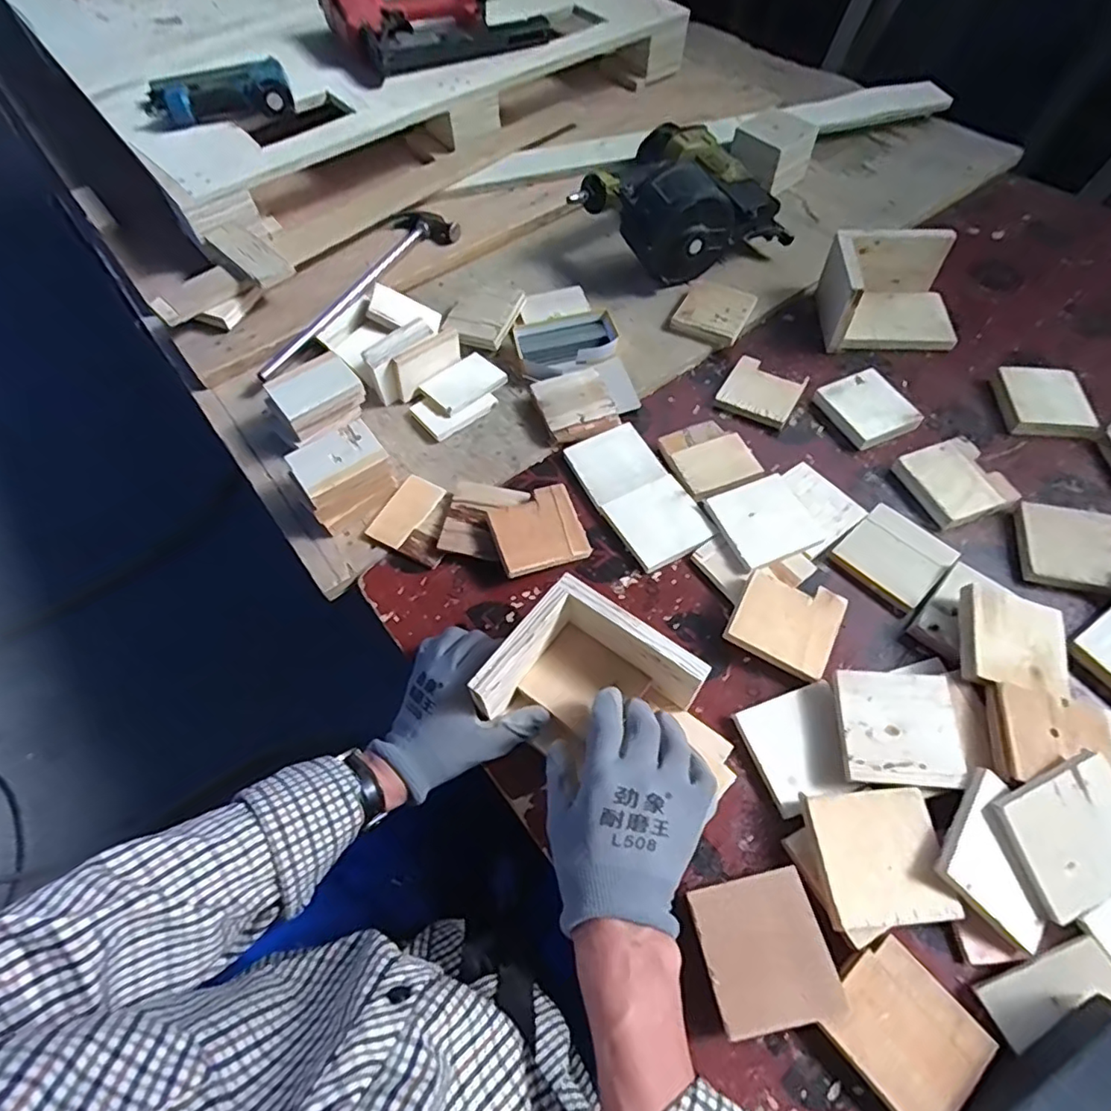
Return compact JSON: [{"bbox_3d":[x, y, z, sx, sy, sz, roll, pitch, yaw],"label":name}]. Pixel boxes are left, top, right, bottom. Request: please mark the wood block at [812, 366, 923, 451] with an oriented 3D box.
[{"bbox_3d":[0.365,-0.173,0.692,0.080,0.018,0.093,-24,62,-10],"label":"wood block"}]

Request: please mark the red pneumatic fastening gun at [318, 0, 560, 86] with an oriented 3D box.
[{"bbox_3d":[-0.184,-0.854,0.923,0.303,0.098,0.213,-29,65,-15],"label":"red pneumatic fastening gun"}]

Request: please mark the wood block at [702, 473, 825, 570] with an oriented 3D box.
[{"bbox_3d":[0.215,-0.036,0.610,0.091,0.013,0.091,-20,62,-8],"label":"wood block"}]

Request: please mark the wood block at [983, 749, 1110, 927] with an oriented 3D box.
[{"bbox_3d":[0.383,0.207,0.437,0.095,0.012,0.089,-25,82,-4],"label":"wood block"}]

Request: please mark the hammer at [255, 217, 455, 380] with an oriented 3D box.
[{"bbox_3d":[-0.272,-0.361,0.796,0.085,0.033,0.357,32,66,16],"label":"hammer"}]

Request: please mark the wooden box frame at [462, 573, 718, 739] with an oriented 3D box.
[{"bbox_3d":[0.029,0.107,0.486,0.140,0.065,0.124,33,67,19],"label":"wooden box frame"}]

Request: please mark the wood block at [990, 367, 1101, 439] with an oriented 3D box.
[{"bbox_3d":[0.560,-0.178,0.683,0.086,0.025,0.088,5,61,6],"label":"wood block"}]

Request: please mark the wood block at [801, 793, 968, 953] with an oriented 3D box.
[{"bbox_3d":[0.246,0.230,0.449,0.093,0.016,0.096,-8,65,-1],"label":"wood block"}]

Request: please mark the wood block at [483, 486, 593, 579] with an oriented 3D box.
[{"bbox_3d":[-0.018,-0.027,0.608,0.094,0.009,0.085,-15,67,-19],"label":"wood block"}]

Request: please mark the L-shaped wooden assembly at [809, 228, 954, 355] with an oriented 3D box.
[{"bbox_3d":[0.422,-0.333,0.744,0.153,0.082,0.124,2,61,4],"label":"L-shaped wooden assembly"}]

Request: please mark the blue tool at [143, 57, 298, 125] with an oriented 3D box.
[{"bbox_3d":[-0.473,-0.635,0.820,0.200,0.051,0.069,-7,61,-1],"label":"blue tool"}]

